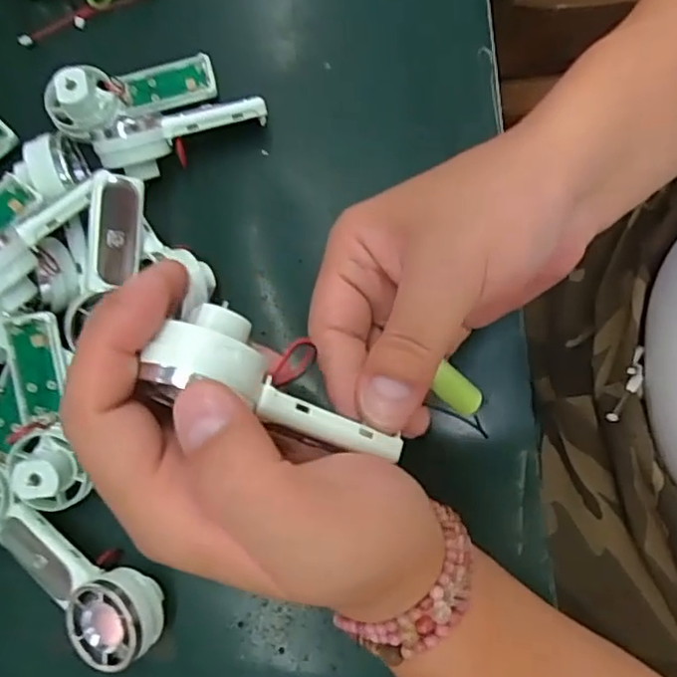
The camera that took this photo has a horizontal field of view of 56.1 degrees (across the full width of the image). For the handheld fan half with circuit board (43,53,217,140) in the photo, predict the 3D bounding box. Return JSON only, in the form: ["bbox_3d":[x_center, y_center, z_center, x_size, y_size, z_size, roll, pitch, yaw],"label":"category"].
[{"bbox_3d":[-0.117,-0.140,0.353,0.092,0.022,0.033,-20,78,-4],"label":"handheld fan half with circuit board"}]

